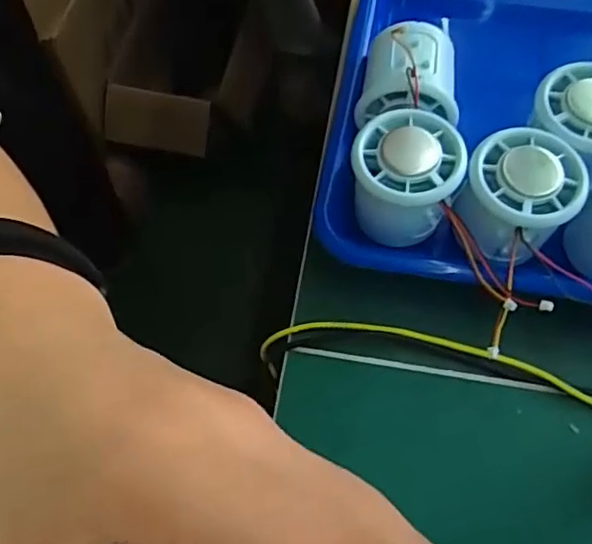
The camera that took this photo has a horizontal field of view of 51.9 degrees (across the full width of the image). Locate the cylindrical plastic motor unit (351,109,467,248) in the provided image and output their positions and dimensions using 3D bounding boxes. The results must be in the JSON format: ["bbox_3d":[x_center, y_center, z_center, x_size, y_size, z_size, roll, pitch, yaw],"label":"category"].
[{"bbox_3d":[0.056,-0.048,0.325,0.053,0.052,0.053,0,66,0],"label":"cylindrical plastic motor unit"}]

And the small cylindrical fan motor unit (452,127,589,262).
[{"bbox_3d":[0.112,-0.037,0.313,0.060,0.043,0.053,-39,72,-15],"label":"small cylindrical fan motor unit"}]

